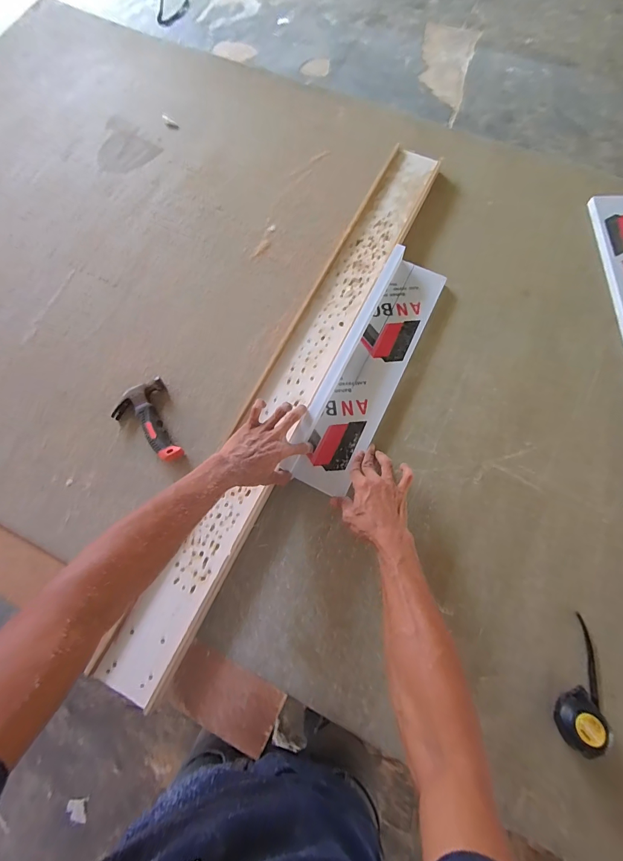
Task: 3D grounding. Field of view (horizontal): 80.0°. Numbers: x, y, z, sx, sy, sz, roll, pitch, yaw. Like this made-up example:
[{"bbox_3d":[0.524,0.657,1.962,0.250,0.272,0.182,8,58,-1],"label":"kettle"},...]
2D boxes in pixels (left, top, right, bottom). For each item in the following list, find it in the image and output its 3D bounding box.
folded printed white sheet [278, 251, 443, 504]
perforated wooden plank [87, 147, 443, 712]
[{"bbox_3d":[0.107,-0.117,0.672,0.120,0.050,0.474,25,76,8],"label":"folded printed white sheet"},{"bbox_3d":[-0.018,-0.114,0.690,0.118,0.023,1.149,26,75,10],"label":"perforated wooden plank"}]

